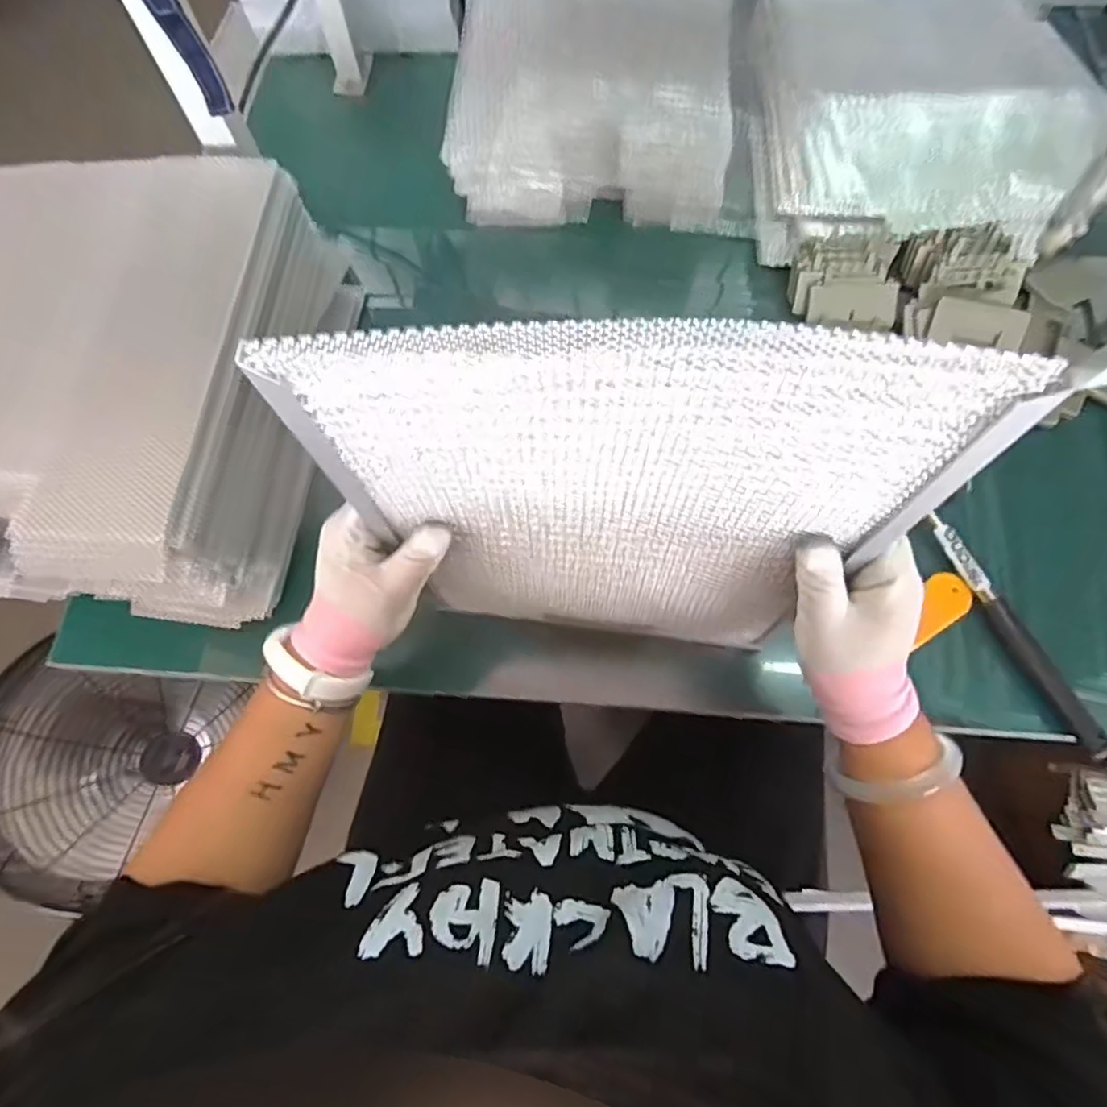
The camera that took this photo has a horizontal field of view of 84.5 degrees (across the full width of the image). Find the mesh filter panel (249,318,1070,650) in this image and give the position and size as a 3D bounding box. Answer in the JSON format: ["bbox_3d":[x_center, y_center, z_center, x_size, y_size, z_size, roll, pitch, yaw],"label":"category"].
[{"bbox_3d":[0.033,-0.014,0.341,0.270,0.291,0.032,6,69,3],"label":"mesh filter panel"}]

